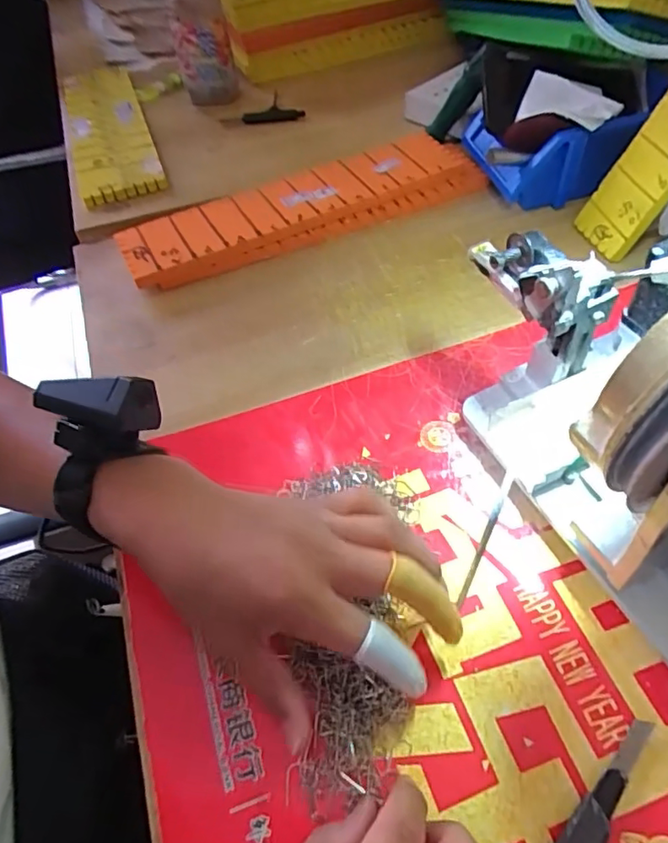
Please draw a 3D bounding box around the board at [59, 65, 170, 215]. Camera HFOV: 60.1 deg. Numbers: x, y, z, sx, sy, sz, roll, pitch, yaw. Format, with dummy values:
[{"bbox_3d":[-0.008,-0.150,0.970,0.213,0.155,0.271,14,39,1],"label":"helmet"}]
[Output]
[{"bbox_3d":[-0.283,-0.371,0.723,0.092,0.018,0.346,-16,52,-13],"label":"board"}]

